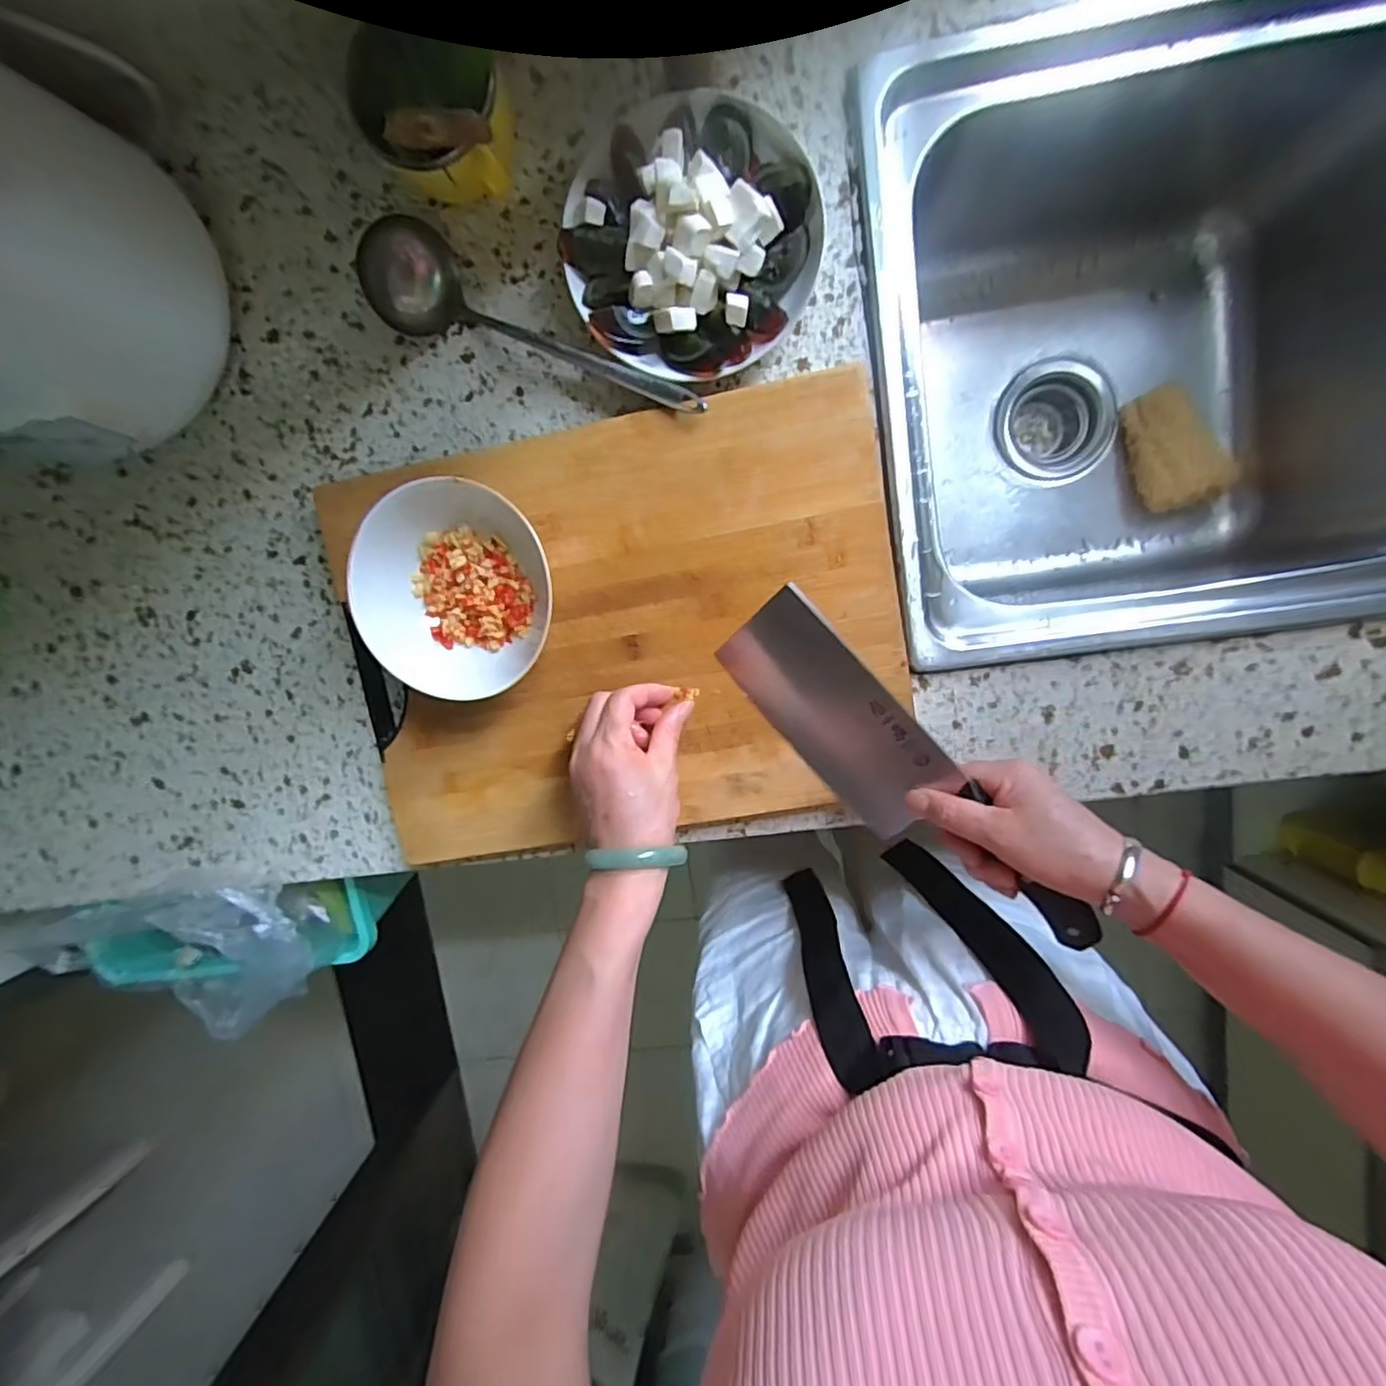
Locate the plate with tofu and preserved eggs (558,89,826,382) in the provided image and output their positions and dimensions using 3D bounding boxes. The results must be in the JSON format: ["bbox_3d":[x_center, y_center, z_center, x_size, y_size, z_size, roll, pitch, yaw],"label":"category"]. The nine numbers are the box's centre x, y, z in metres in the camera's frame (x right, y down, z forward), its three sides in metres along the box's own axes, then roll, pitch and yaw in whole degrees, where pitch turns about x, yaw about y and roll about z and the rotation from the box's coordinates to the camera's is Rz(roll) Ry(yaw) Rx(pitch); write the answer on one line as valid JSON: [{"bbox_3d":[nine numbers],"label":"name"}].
[{"bbox_3d":[-0.003,-0.296,0.405,0.164,0.050,0.160,1,98,5],"label":"plate with tofu and preserved eggs"}]

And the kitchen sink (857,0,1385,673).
[{"bbox_3d":[0.499,-0.277,0.495,0.728,0.239,0.405,-7,97,6],"label":"kitchen sink"}]

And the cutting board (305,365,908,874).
[{"bbox_3d":[-0.051,-0.041,0.457,0.392,0.030,0.289,-8,97,6],"label":"cutting board"}]

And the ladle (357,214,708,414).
[{"bbox_3d":[-0.107,-0.230,0.425,0.236,0.055,0.065,32,100,0],"label":"ladle"}]

